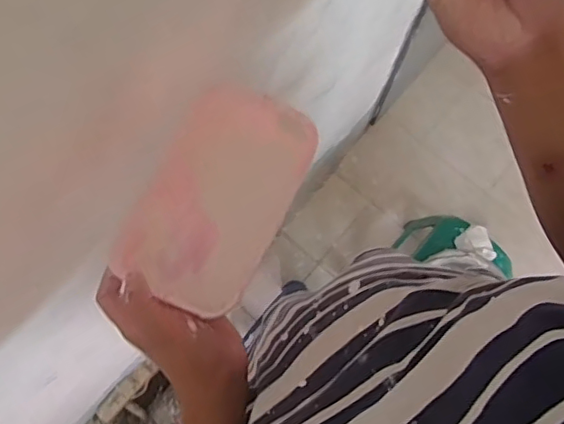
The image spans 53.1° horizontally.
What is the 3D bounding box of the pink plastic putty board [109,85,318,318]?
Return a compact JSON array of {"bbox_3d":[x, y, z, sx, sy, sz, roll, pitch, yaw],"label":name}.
[{"bbox_3d":[-0.054,-0.013,0.502,0.119,0.010,0.195,30,87,-13],"label":"pink plastic putty board"}]

